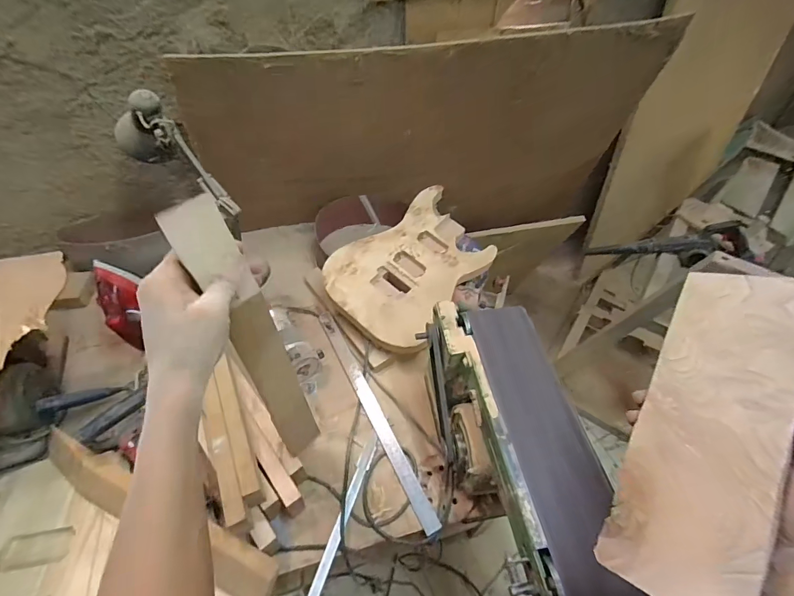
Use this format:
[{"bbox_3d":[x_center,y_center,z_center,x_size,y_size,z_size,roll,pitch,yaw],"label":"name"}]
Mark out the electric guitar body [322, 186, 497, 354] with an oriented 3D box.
[{"bbox_3d":[0.043,-0.068,0.940,0.405,0.060,0.313,-36,66,-20],"label":"electric guitar body"}]

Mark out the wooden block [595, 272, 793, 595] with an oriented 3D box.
[{"bbox_3d":[0.268,0.108,0.338,0.104,0.013,0.289,6,68,56],"label":"wooden block"}]

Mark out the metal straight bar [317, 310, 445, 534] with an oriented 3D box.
[{"bbox_3d":[-0.056,0.221,0.819,0.036,0.016,0.523,-21,54,-18],"label":"metal straight bar"}]

